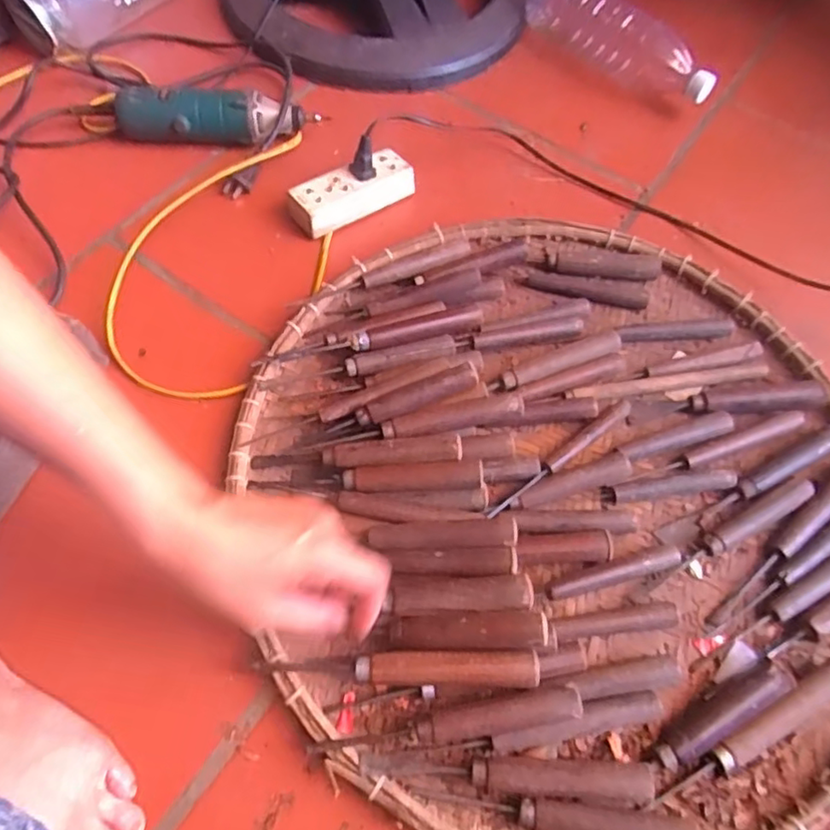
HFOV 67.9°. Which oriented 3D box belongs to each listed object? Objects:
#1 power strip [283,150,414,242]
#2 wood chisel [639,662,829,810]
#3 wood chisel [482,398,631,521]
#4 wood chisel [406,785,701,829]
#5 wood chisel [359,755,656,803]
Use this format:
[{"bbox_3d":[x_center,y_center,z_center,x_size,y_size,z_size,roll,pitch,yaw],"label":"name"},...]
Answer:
[{"bbox_3d":[-0.063,-0.226,0.637,0.128,0.039,0.046,-30,68,-17],"label":"power strip"},{"bbox_3d":[0.225,0.214,0.409,0.171,0.017,0.018,-26,67,-15],"label":"wood chisel"},{"bbox_3d":[0.121,0.034,0.501,0.160,0.009,0.012,-36,69,-19],"label":"wood chisel"},{"bbox_3d":[0.084,0.248,0.378,0.171,0.024,0.020,7,62,1],"label":"wood chisel"},{"bbox_3d":[0.056,0.228,0.389,0.179,0.024,0.021,3,62,-1],"label":"wood chisel"}]

